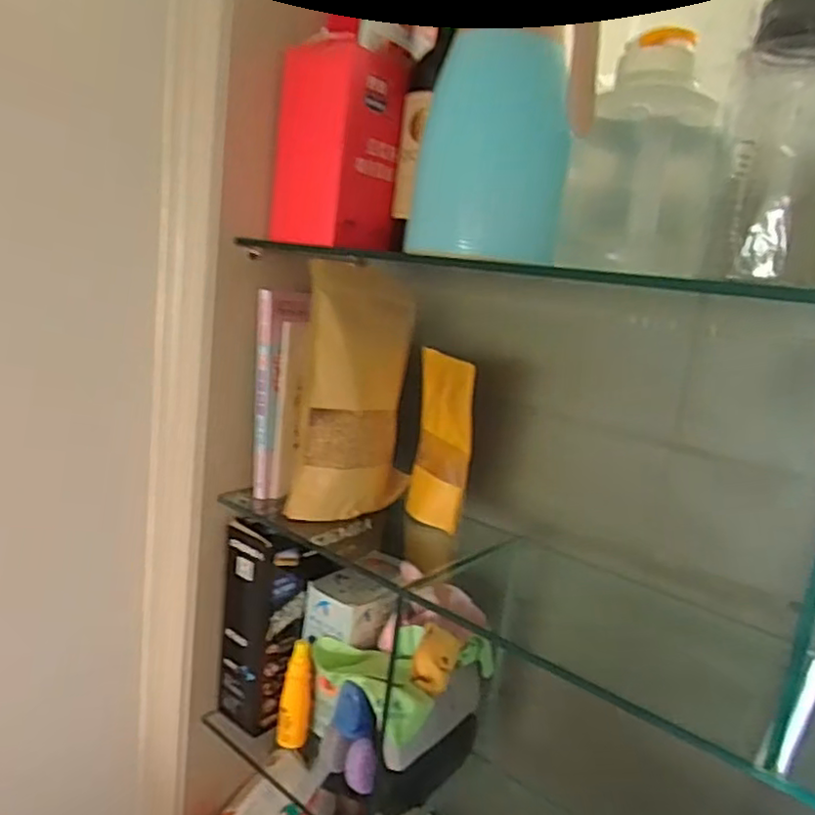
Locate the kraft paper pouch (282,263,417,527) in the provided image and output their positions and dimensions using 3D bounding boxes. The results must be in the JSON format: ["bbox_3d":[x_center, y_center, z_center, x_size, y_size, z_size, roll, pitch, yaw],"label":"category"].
[{"bbox_3d":[-0.052,-0.016,0.723,0.073,0.254,0.161,14,13,27],"label":"kraft paper pouch"}]

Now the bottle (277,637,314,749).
[{"bbox_3d":[-0.127,0.328,0.745,0.034,0.118,0.026,8,11,1],"label":"bottle"}]

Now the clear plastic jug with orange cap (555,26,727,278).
[{"bbox_3d":[0.207,-0.212,0.556,0.125,0.189,0.099,9,12,7],"label":"clear plastic jug with orange cap"}]

